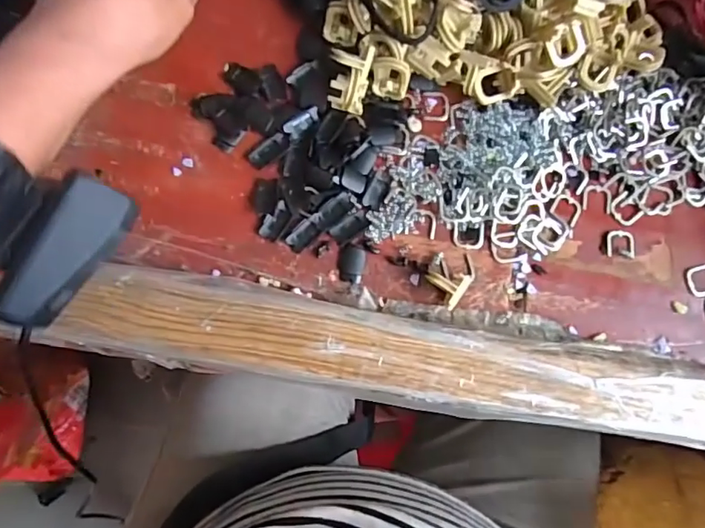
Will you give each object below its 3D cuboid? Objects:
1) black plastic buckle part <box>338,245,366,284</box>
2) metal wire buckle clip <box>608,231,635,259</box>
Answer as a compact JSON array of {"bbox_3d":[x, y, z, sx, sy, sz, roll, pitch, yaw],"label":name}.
[{"bbox_3d":[-0.001,0.000,0.312,0.016,0.004,0.022,10,83,-3],"label":"black plastic buckle part"},{"bbox_3d":[0.170,-0.012,0.333,0.019,0.004,0.017,1,84,-4],"label":"metal wire buckle clip"}]

